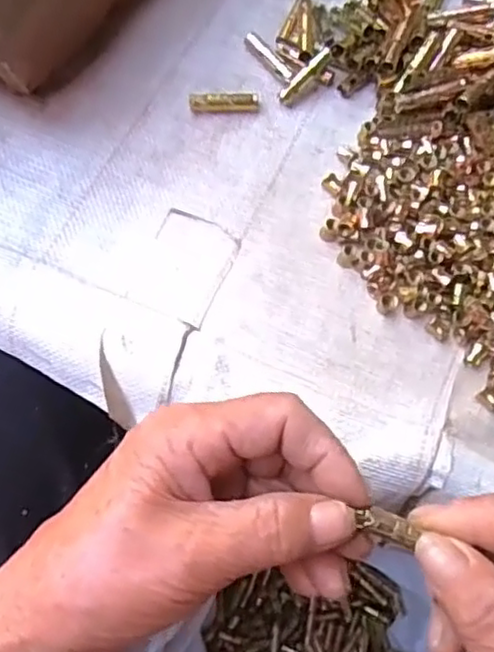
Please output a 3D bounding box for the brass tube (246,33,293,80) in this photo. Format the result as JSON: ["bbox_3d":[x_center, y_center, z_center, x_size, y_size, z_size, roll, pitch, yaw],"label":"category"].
[{"bbox_3d":[0.013,-0.162,0.399,0.007,0.007,0.040,-37,78,-12],"label":"brass tube"}]

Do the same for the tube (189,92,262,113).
[{"bbox_3d":[-0.013,-0.130,0.385,0.040,0.010,0.009,-4,73,-4],"label":"tube"}]

